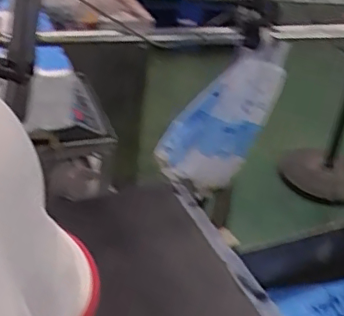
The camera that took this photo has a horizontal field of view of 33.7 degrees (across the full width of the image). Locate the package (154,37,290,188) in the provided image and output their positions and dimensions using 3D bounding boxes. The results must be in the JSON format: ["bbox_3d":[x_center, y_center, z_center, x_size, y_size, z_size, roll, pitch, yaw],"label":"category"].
[{"bbox_3d":[0.110,-0.074,1.026,0.152,0.315,0.094,26,31,-15],"label":"package"}]

